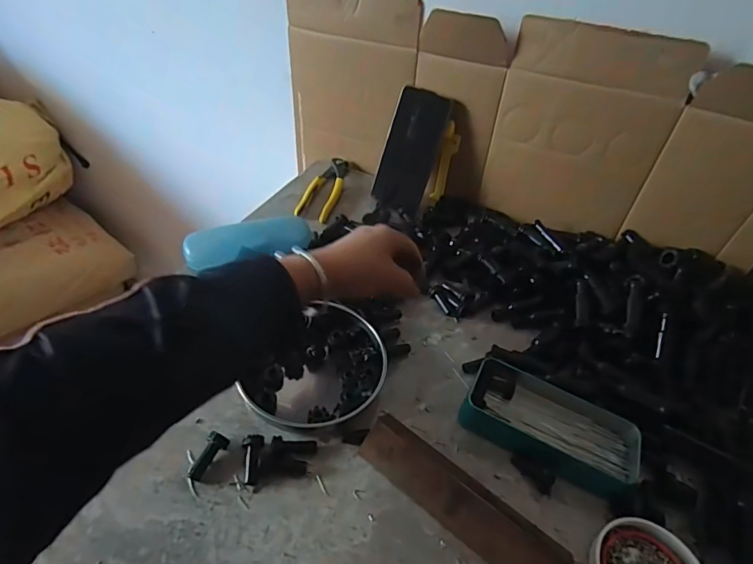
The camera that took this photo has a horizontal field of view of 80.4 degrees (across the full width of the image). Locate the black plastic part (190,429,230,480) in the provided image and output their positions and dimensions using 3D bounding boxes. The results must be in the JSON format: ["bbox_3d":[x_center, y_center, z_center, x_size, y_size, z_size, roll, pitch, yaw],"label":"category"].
[{"bbox_3d":[-0.136,0.142,0.361,0.014,0.013,0.037,20,45,10],"label":"black plastic part"}]

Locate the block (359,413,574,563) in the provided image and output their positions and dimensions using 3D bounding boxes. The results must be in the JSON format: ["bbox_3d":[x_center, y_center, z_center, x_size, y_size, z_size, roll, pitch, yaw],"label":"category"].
[{"bbox_3d":[0.068,0.172,0.353,0.178,0.020,0.044,33,56,22],"label":"block"}]

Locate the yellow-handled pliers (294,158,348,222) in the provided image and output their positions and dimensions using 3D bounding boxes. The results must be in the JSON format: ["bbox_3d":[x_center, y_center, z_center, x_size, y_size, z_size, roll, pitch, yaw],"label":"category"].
[{"bbox_3d":[-0.073,-0.142,0.666,0.044,0.028,0.164,14,44,4],"label":"yellow-handled pliers"}]

